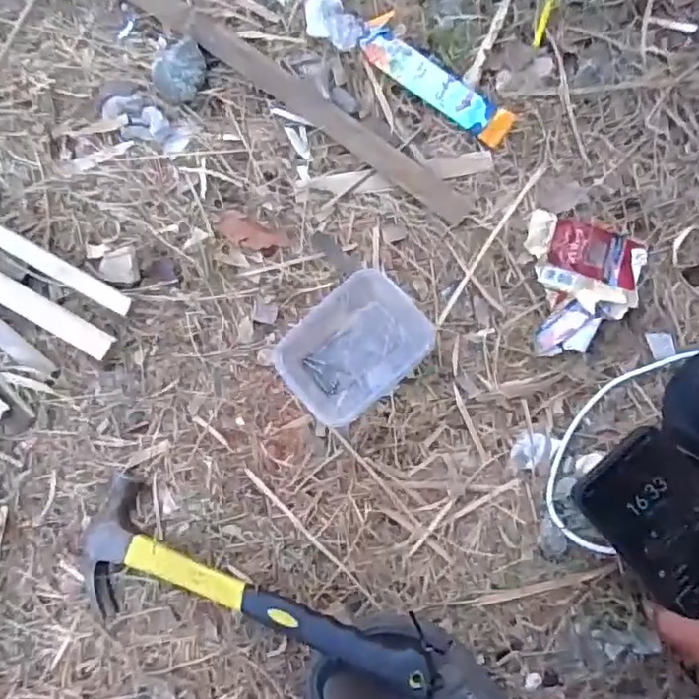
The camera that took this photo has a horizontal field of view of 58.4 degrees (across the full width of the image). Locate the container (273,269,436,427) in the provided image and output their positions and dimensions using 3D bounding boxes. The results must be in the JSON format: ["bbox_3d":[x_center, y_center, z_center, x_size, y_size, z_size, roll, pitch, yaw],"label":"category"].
[{"bbox_3d":[0.007,-0.004,0.488,0.116,0.045,0.088,-43,85,-8],"label":"container"}]

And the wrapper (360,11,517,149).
[{"bbox_3d":[0.073,-0.231,0.543,0.150,0.012,0.045,42,82,5],"label":"wrapper"}]

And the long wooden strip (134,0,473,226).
[{"bbox_3d":[-0.121,-0.272,0.543,0.537,0.014,0.025,36,82,4],"label":"long wooden strip"}]

